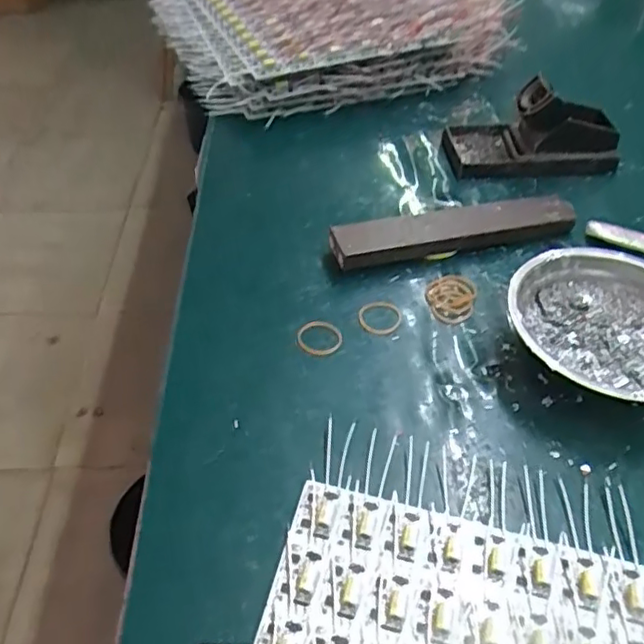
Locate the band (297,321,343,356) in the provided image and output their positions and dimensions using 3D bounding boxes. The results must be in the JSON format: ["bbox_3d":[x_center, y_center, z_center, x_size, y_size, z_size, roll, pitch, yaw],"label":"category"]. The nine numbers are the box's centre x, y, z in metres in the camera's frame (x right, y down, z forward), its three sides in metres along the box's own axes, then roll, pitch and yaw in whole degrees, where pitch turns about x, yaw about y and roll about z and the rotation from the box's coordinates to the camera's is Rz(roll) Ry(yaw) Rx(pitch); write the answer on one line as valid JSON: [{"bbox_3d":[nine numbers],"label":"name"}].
[{"bbox_3d":[-0.002,0.011,0.419,0.031,0.004,0.031,-3,51,3],"label":"band"}]

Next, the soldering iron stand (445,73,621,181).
[{"bbox_3d":[0.195,-0.180,0.565,0.151,0.068,0.072,-3,47,-4],"label":"soldering iron stand"}]

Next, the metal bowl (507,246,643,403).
[{"bbox_3d":[0.187,0.007,0.402,0.125,0.042,0.125,0,47,0],"label":"metal bowl"}]

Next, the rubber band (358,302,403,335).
[{"bbox_3d":[0.041,-0.004,0.433,0.029,0.004,0.030,0,47,0],"label":"rubber band"}]

